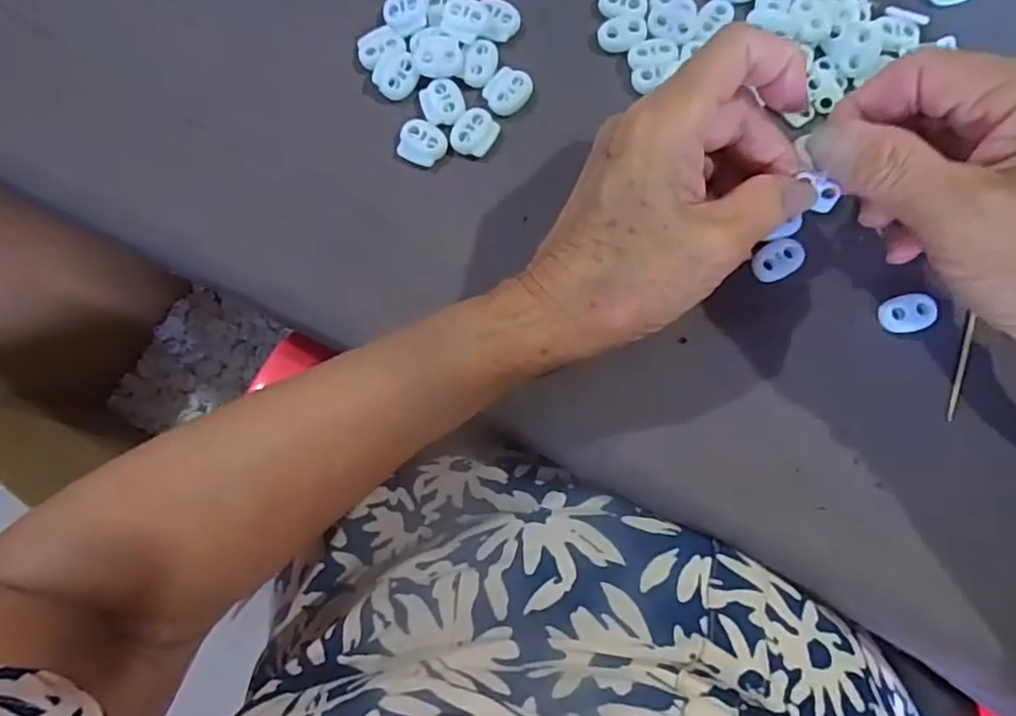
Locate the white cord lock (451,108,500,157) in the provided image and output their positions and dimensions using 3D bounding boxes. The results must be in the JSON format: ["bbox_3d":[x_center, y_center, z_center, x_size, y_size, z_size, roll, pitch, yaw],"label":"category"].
[{"bbox_3d":[-0.016,-0.103,0.284,0.019,0.004,0.022,36,84,8],"label":"white cord lock"}]

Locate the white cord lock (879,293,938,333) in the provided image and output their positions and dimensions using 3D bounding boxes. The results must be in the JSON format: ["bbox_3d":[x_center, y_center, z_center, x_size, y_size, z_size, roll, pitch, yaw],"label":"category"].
[{"bbox_3d":[0.167,-0.019,0.260,0.021,0.005,0.016,-2,80,3],"label":"white cord lock"}]

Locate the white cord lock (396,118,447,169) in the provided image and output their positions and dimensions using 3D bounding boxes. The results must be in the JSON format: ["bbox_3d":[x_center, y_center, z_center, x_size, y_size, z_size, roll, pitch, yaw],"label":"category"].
[{"bbox_3d":[-0.039,-0.099,0.285,0.022,0.004,0.019,23,82,7],"label":"white cord lock"}]

